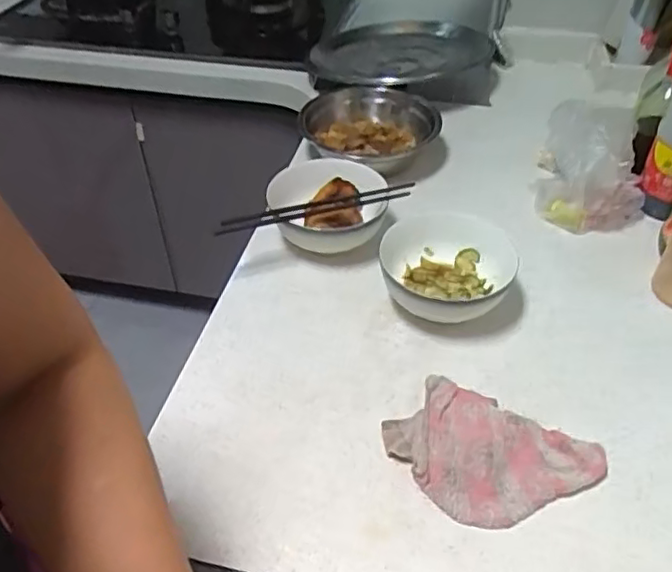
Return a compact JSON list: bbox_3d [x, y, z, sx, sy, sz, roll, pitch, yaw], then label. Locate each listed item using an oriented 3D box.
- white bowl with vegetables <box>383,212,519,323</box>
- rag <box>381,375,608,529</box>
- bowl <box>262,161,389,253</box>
[{"bbox_3d":[0.122,-0.007,0.702,0.139,0.070,0.133,0,44,0],"label":"white bowl with vegetables"},{"bbox_3d":[0.137,0.153,0.565,0.179,0.035,0.120,25,50,23],"label":"rag"},{"bbox_3d":[-0.012,-0.098,0.784,0.139,0.074,0.140,0,44,0],"label":"bowl"}]

